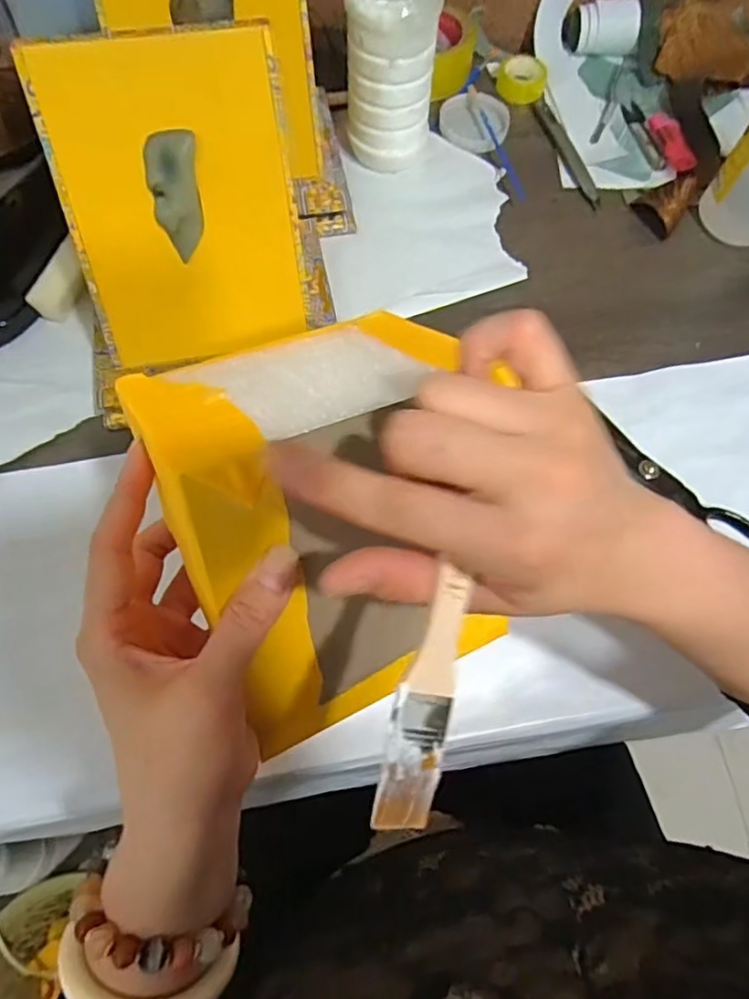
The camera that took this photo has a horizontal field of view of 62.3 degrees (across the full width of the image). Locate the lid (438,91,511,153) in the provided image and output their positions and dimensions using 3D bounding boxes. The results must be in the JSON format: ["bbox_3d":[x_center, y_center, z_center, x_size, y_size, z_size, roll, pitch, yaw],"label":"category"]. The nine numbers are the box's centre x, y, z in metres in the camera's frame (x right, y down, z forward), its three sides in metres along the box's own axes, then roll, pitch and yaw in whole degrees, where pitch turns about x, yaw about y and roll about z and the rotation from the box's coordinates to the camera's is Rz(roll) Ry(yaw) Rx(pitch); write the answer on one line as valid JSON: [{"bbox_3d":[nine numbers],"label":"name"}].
[{"bbox_3d":[0.106,-0.397,0.650,0.073,0.013,0.070,1,67,-2],"label":"lid"}]

